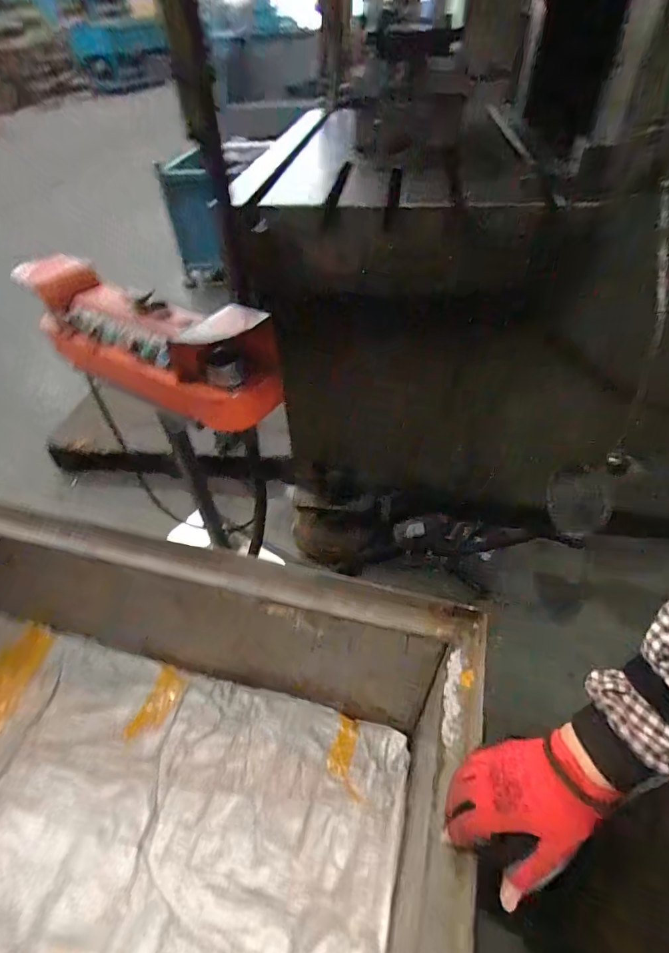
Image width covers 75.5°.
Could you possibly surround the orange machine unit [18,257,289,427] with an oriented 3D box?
[{"bbox_3d":[-0.325,-0.241,0.783,0.485,0.194,0.110,22,49,20],"label":"orange machine unit"}]

